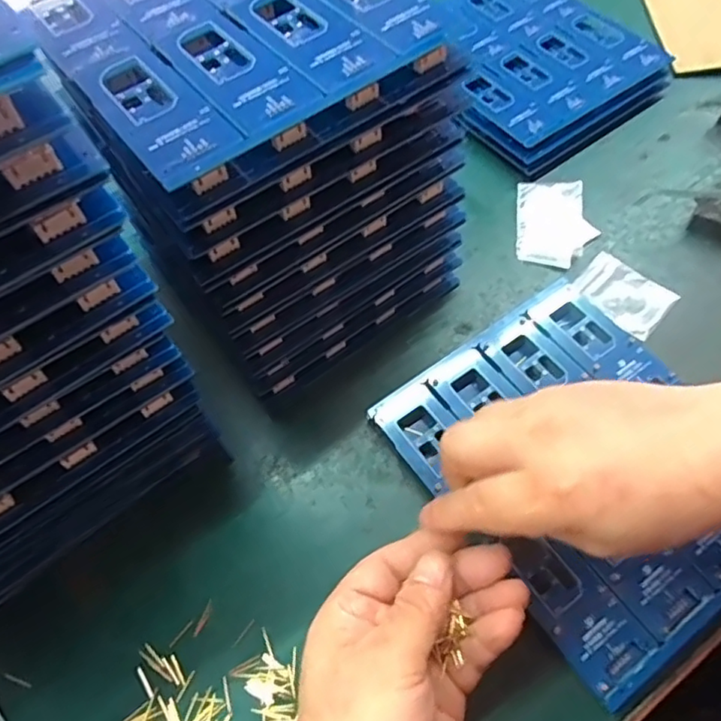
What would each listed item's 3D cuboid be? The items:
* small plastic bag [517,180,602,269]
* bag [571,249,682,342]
[{"bbox_3d":[0.143,-0.100,0.430,0.054,0.014,0.068,4,61,5],"label":"small plastic bag"},{"bbox_3d":[0.179,-0.045,0.406,0.060,0.006,0.044,38,69,21],"label":"bag"}]

